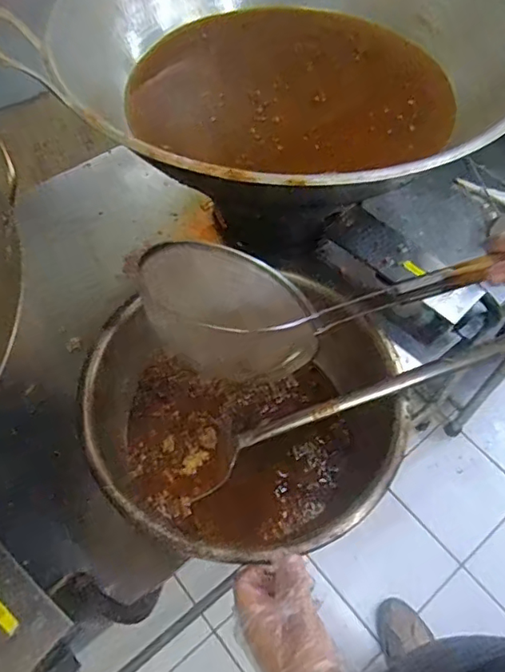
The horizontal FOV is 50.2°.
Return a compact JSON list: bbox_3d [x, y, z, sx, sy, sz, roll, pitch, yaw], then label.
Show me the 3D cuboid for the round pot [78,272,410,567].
[{"bbox_3d":[-0.015,0.102,0.663,0.359,0.145,0.330,1,61,-2],"label":"round pot"}]

